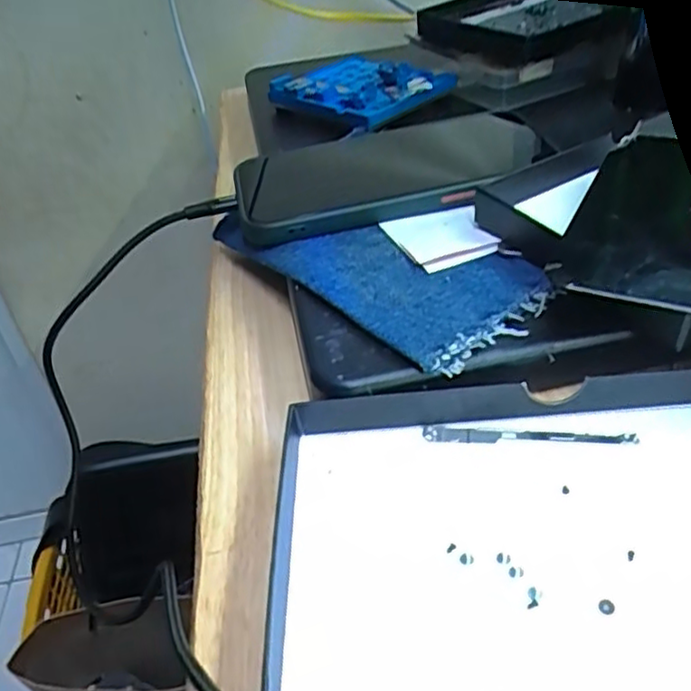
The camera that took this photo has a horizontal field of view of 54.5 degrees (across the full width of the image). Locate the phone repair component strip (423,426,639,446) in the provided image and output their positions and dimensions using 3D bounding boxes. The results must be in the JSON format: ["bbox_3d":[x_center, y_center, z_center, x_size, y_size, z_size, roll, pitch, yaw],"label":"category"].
[{"bbox_3d":[0.060,0.029,0.218,0.067,0.004,0.005,1,38,9],"label":"phone repair component strip"}]

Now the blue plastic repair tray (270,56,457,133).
[{"bbox_3d":[0.011,-0.156,0.403,0.082,0.016,0.082,-33,45,-30],"label":"blue plastic repair tray"}]

